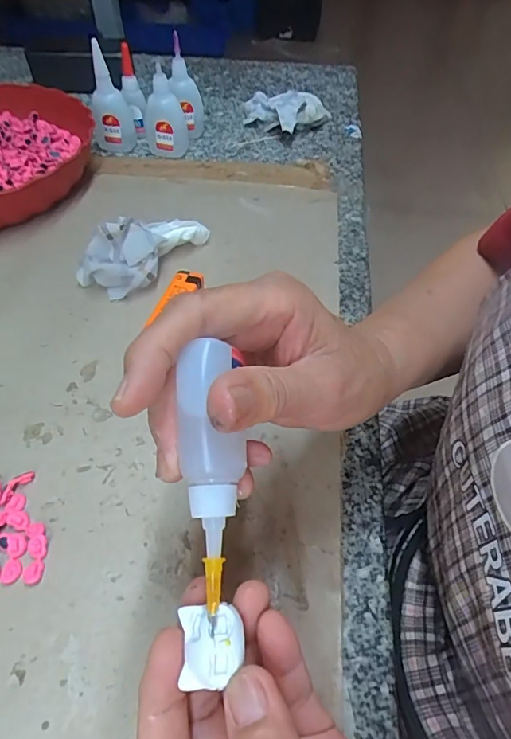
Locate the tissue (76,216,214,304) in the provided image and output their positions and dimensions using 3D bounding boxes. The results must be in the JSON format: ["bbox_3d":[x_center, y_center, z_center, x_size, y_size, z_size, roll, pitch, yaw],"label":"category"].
[{"bbox_3d":[-0.092,-0.101,0.388,0.059,0.039,0.101,28,54,20],"label":"tissue"}]

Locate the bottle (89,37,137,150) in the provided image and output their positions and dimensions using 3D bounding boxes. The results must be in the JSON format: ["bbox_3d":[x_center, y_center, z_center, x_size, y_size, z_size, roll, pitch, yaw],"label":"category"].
[{"bbox_3d":[-0.153,-0.282,0.499,0.039,0.094,0.031,-8,50,-8],"label":"bottle"}]

